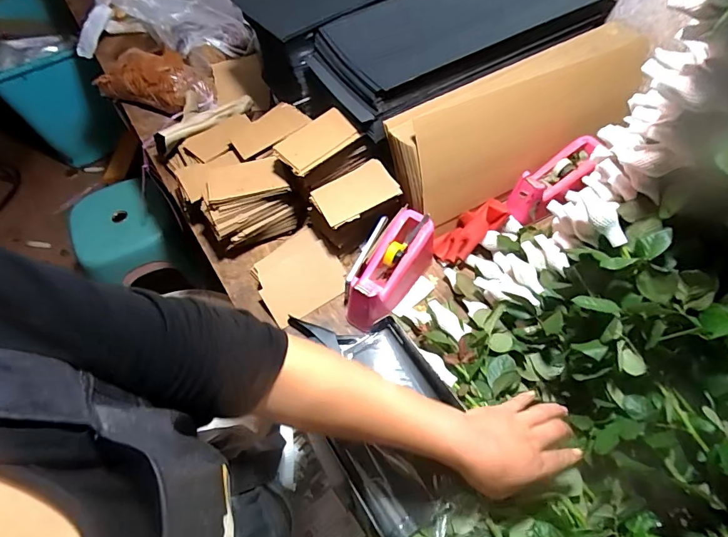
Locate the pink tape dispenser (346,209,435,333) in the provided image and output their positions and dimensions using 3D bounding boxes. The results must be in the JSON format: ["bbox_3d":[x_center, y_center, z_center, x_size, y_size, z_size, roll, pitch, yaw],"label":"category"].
[{"bbox_3d":[0.043,0.005,0.732,0.078,0.095,0.202,33,65,21],"label":"pink tape dispenser"}]

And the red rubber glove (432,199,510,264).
[{"bbox_3d":[0.198,-0.075,0.783,0.161,0.057,0.072,-39,63,0],"label":"red rubber glove"}]

